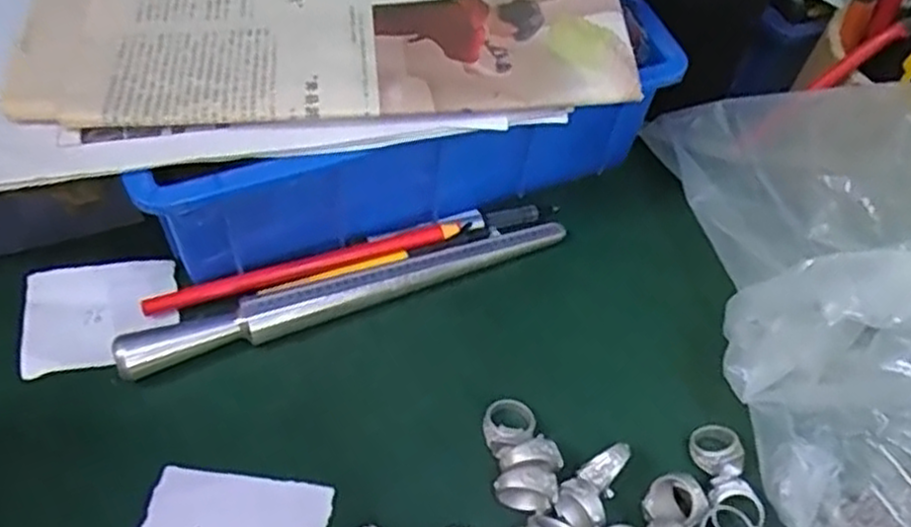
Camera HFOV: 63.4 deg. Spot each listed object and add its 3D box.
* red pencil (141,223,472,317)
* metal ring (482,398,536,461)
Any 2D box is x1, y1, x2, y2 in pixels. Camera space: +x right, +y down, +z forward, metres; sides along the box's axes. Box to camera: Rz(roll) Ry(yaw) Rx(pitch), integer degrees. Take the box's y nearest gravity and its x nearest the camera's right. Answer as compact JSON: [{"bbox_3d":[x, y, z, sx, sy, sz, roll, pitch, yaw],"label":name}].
[{"bbox_3d":[-0.075,0.000,0.387,0.171,0.006,0.011,-14,58,-14],"label":"red pencil"},{"bbox_3d":[0.025,0.076,0.348,0.025,0.011,0.025,-20,60,-17],"label":"metal ring"}]

